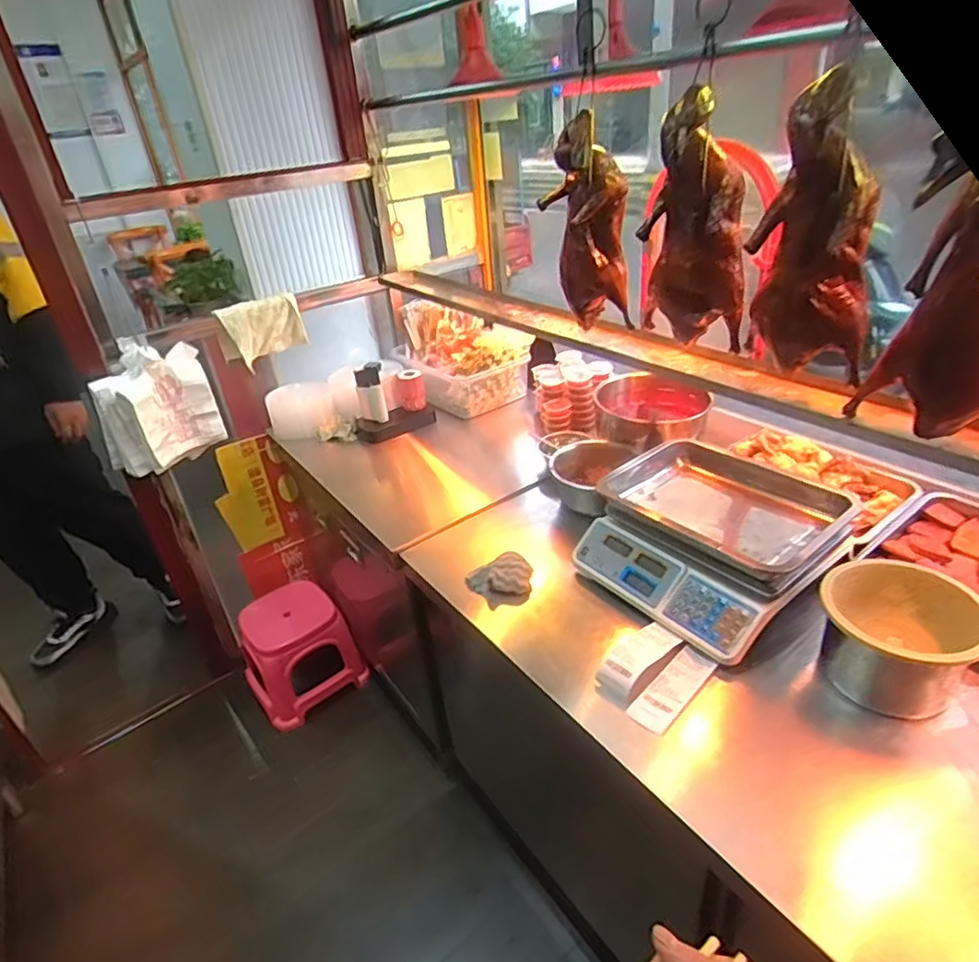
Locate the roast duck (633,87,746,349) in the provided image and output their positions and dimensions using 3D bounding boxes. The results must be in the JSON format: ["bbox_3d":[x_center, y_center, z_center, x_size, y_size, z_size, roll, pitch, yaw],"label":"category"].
[{"bbox_3d":[0.317,-0.376,0.926,0.164,0.334,0.173,6,33,16],"label":"roast duck"}]

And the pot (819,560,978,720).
[{"bbox_3d":[0.548,0.209,0.818,0.185,0.131,0.172,-3,31,2],"label":"pot"}]

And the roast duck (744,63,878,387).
[{"bbox_3d":[0.415,-0.303,0.773,0.163,0.338,0.209,12,35,24],"label":"roast duck"}]

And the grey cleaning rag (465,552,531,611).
[{"bbox_3d":[0.019,0.175,1.083,0.120,0.039,0.100,-5,31,-1],"label":"grey cleaning rag"}]

